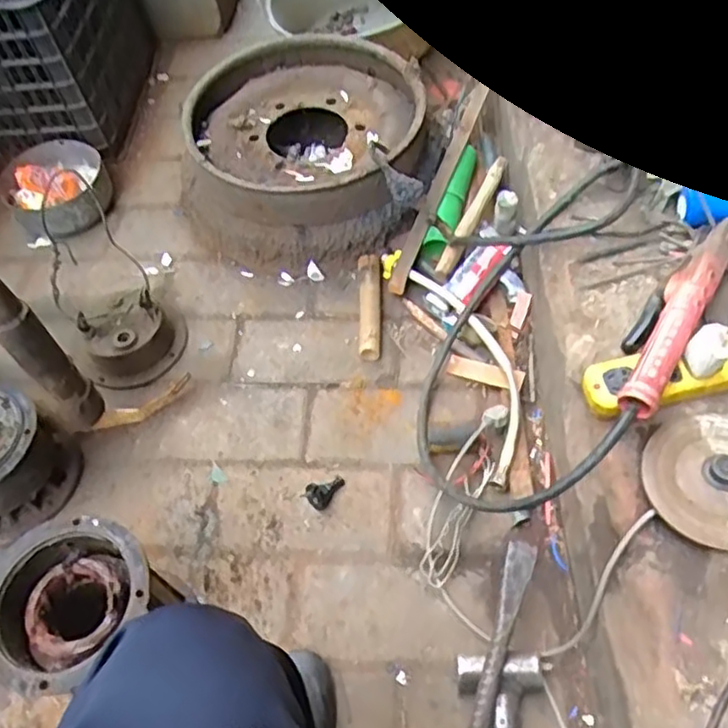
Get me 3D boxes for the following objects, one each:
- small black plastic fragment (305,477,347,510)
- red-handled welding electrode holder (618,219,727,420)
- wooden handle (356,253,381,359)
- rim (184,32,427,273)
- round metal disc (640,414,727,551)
[{"bbox_3d":[-0.052,0.161,0.875,0.031,0.028,0.054,28,62,22],"label":"small black plastic fragment"},{"bbox_3d":[0.348,-0.053,0.753,0.053,0.065,0.287,27,62,22],"label":"red-handled welding electrode holder"},{"bbox_3d":[0.010,-0.090,1.026,0.034,0.033,0.180,-3,55,3],"label":"wooden handle"},{"bbox_3d":[-0.090,-0.357,1.140,0.387,0.168,0.404,1,55,6],"label":"rim"},{"bbox_3d":[0.360,0.109,0.671,0.145,0.030,0.140,-2,55,3],"label":"round metal disc"}]

